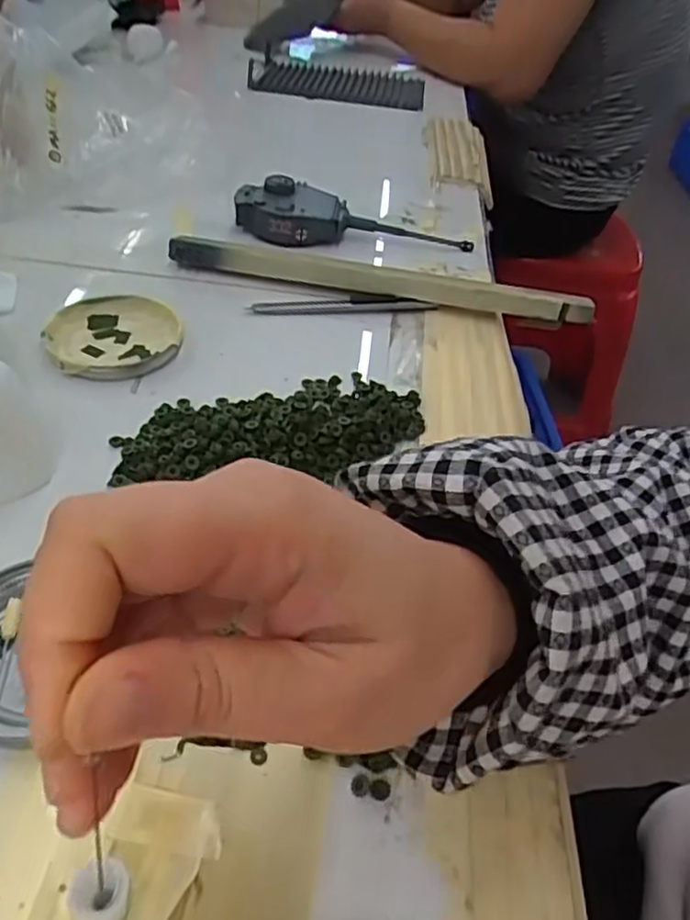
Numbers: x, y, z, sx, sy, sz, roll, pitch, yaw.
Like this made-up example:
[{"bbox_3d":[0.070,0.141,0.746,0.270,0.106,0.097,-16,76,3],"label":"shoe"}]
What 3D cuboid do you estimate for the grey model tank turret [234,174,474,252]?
[{"bbox_3d":[0.009,-0.190,0.556,0.188,0.033,0.049,5,42,-1],"label":"grey model tank turret"}]

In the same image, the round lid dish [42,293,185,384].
[{"bbox_3d":[-0.142,-0.078,0.430,0.076,0.009,0.082,4,42,-4],"label":"round lid dish"}]

